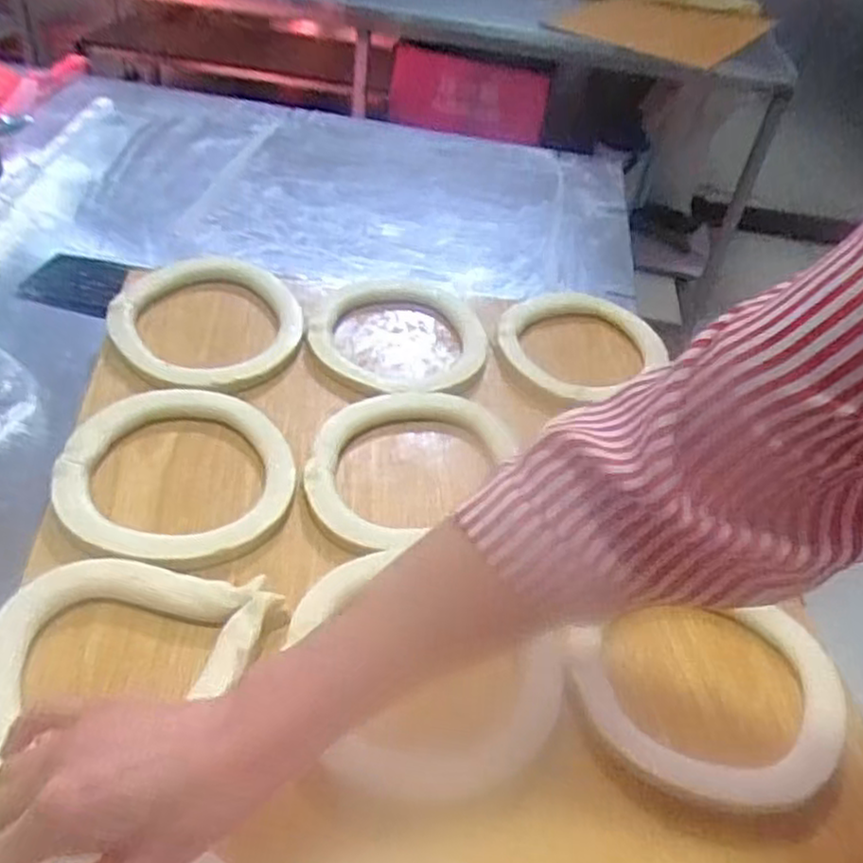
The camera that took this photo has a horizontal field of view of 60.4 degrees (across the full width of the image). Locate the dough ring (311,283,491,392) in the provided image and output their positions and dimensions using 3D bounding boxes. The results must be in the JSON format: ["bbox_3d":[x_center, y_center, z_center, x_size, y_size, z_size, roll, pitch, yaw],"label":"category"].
[{"bbox_3d":[-0.029,-0.104,0.712,0.164,0.023,0.185,9,42,2],"label":"dough ring"}]

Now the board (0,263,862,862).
[{"bbox_3d":[-0.009,0.092,0.508,0.504,0.028,0.686,0,42,-8],"label":"board"}]

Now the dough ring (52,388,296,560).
[{"bbox_3d":[-0.187,0.027,0.552,0.162,0.020,0.165,4,42,-3],"label":"dough ring"}]

